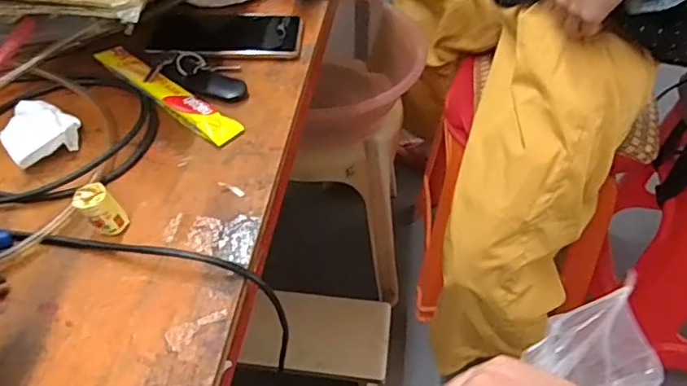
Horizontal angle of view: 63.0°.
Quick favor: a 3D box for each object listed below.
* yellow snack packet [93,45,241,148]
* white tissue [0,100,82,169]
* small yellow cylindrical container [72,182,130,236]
[{"bbox_3d":[-0.179,-0.101,0.553,0.199,0.011,0.032,32,56,26],"label":"yellow snack packet"},{"bbox_3d":[-0.274,-0.056,0.505,0.062,0.019,0.071,-35,56,-26],"label":"white tissue"},{"bbox_3d":[-0.186,0.014,0.432,0.028,0.039,0.026,-1,48,1],"label":"small yellow cylindrical container"}]

